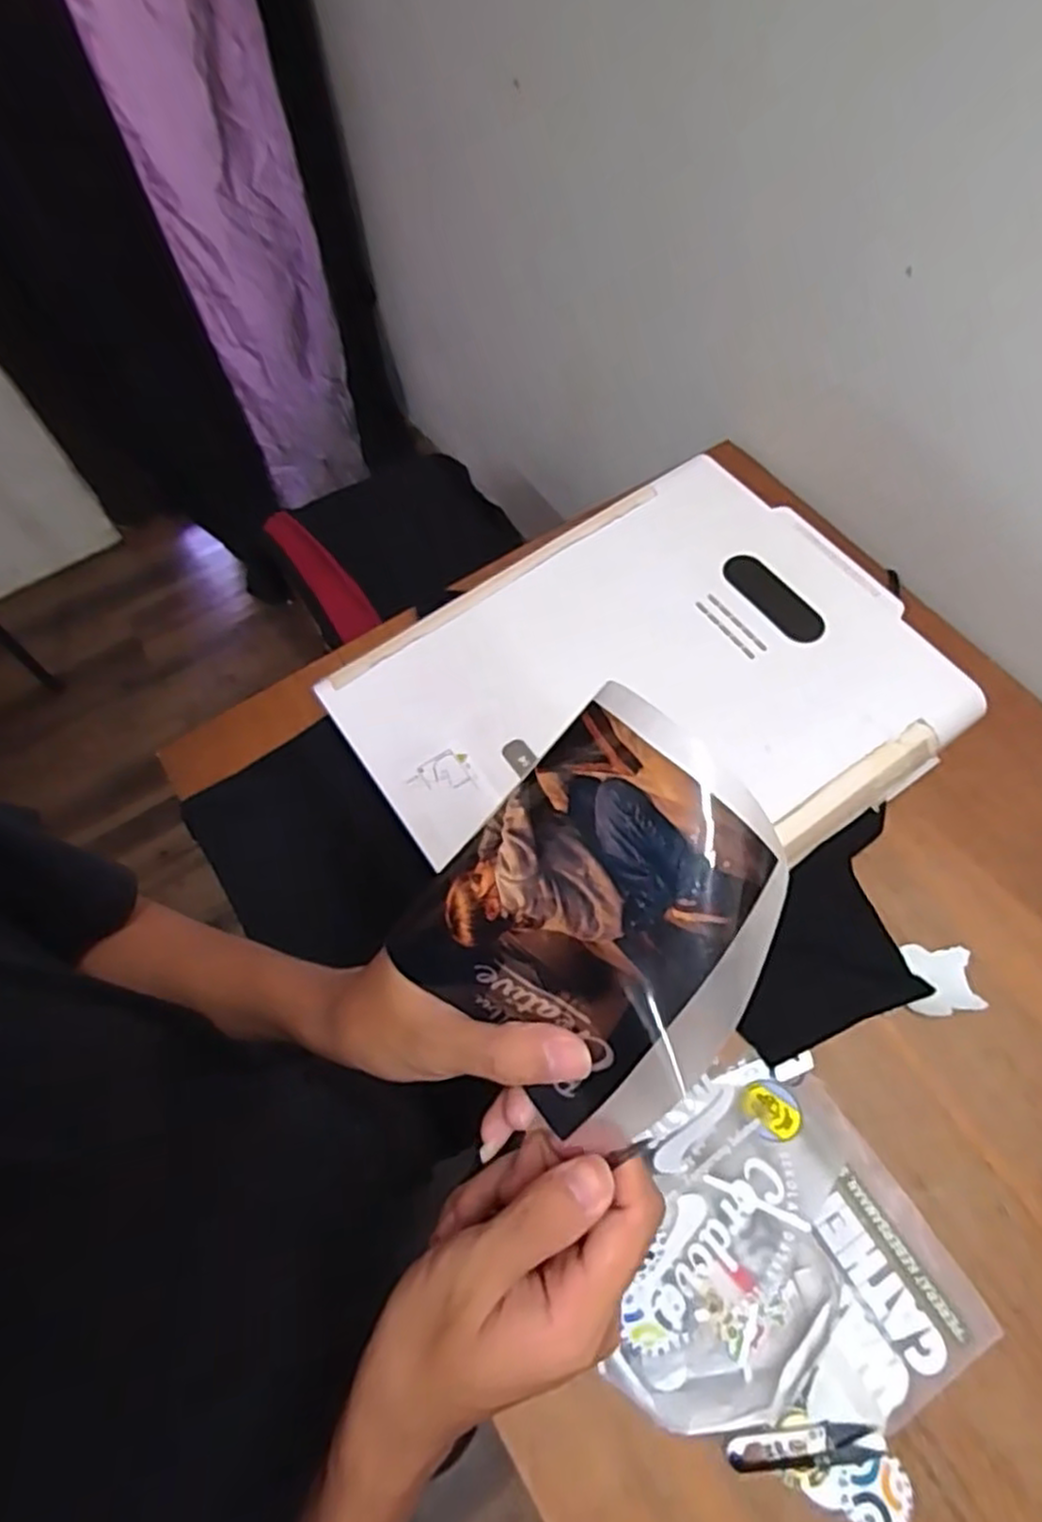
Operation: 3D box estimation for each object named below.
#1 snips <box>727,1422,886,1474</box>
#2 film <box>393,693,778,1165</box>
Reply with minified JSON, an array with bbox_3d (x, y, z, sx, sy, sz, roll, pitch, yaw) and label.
[{"bbox_3d":[0.224,0.547,0.578,0.118,0.011,0.027,-6,63,0],"label":"snips"},{"bbox_3d":[0.027,0.054,0.258,0.112,0.026,0.129,43,106,21],"label":"film"}]

